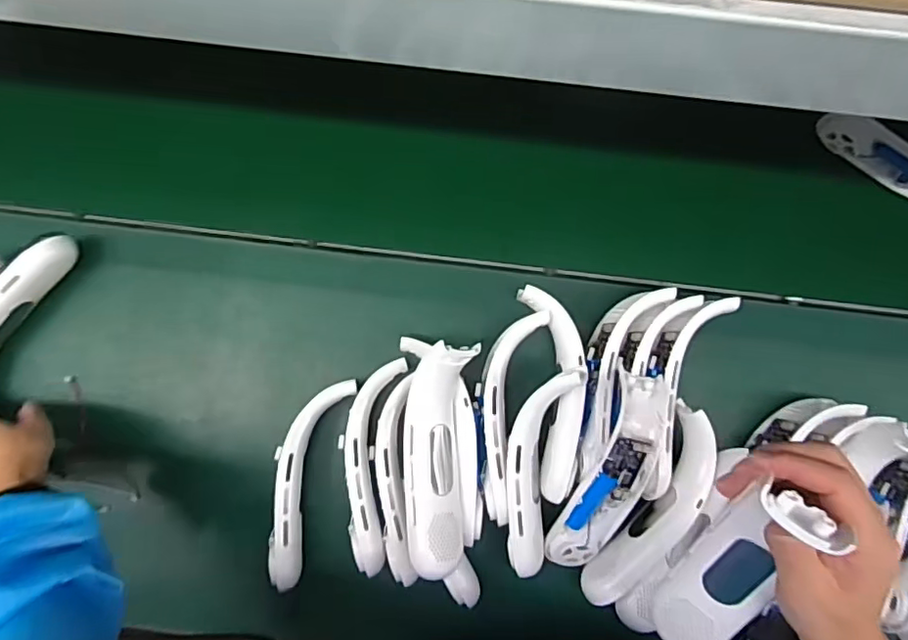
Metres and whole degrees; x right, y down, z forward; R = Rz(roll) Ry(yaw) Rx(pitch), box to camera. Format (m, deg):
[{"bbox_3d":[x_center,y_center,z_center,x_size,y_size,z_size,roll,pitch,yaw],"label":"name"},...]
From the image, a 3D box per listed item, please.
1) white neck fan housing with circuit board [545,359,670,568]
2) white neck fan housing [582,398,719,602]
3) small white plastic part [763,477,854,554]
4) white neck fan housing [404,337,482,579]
[{"bbox_3d":[0.137,0.141,0.503,0.052,0.045,0.189,23,101,1],"label":"white neck fan housing with circuit board"},{"bbox_3d":[0.184,0.176,0.512,0.051,0.043,0.198,29,88,2],"label":"white neck fan housing"},{"bbox_3d":[0.163,0.094,0.268,0.034,0.018,0.017,32,73,24],"label":"small white plastic part"},{"bbox_3d":[-0.013,0.120,0.494,0.061,0.042,0.197,3,87,1],"label":"white neck fan housing"}]

